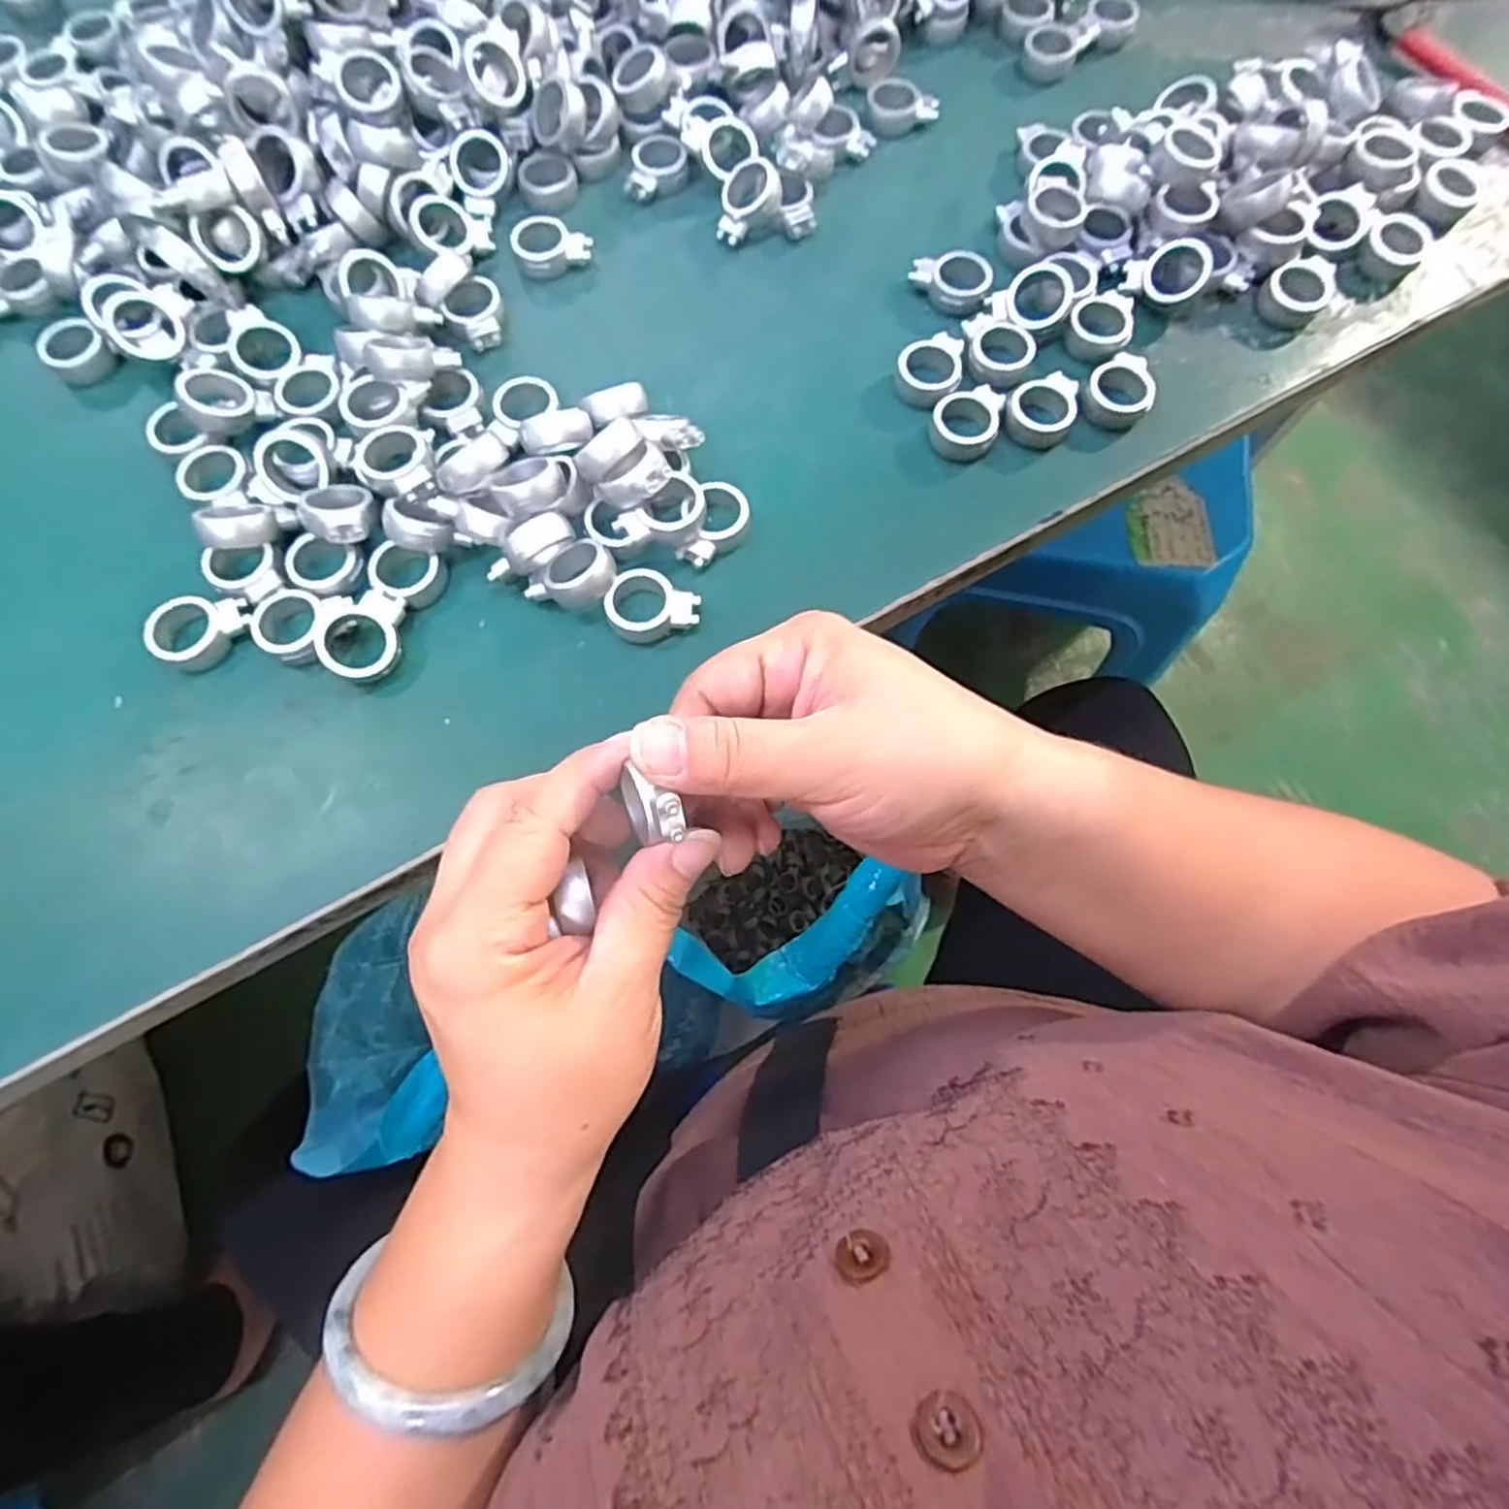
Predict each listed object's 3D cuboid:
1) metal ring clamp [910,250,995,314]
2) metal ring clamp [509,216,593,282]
[{"bbox_3d":[0.083,-0.200,0.317,0.033,0.010,0.027,7,73,2],"label":"metal ring clamp"},{"bbox_3d":[-0.088,-0.221,0.325,0.032,0.013,0.022,10,73,3],"label":"metal ring clamp"}]

